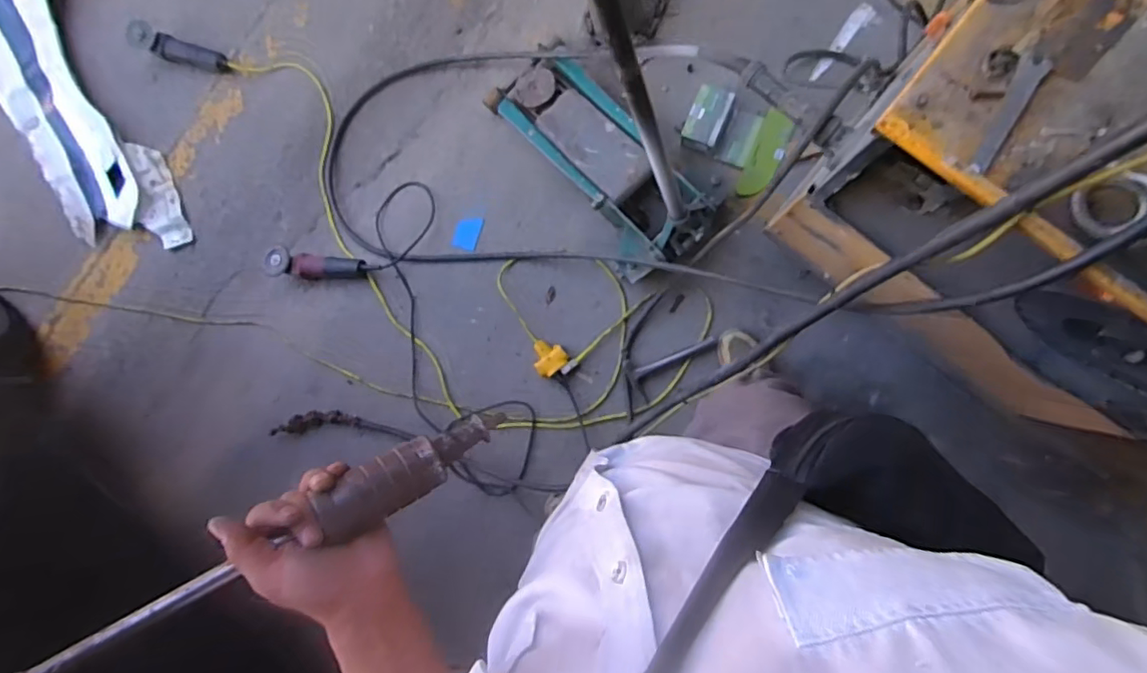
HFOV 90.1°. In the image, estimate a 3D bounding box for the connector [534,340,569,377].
[{"bbox_3d":[-0.065,0.048,1.417,0.080,0.029,0.090,-42,82,5],"label":"connector"}]

